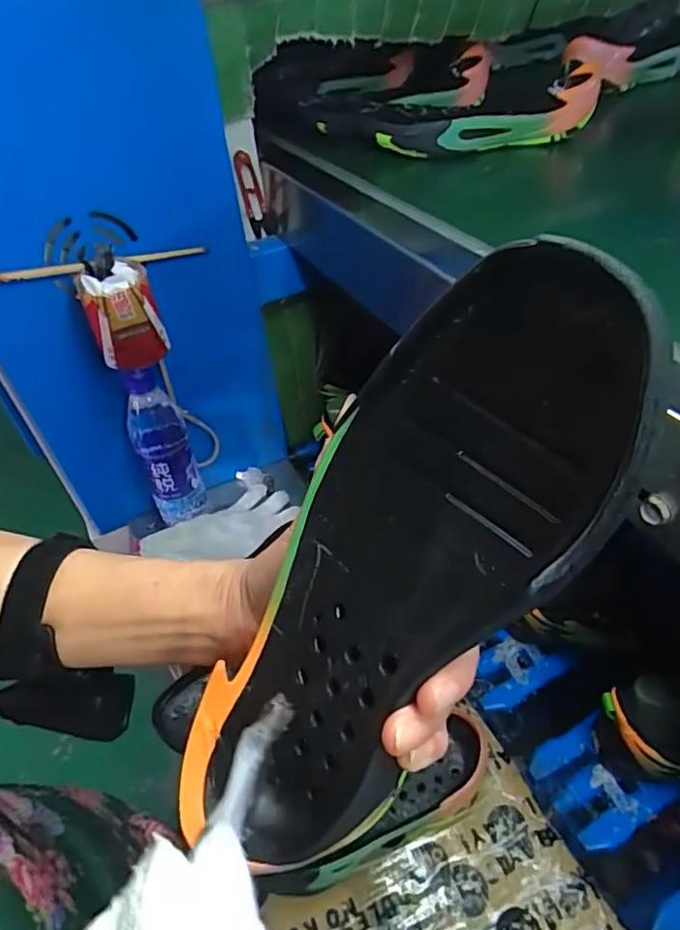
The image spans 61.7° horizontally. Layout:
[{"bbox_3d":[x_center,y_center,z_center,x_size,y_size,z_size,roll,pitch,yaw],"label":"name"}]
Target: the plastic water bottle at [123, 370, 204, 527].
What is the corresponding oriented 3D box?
[{"bbox_3d":[-0.211,-0.021,0.676,0.063,0.197,0.058,-21,46,-15],"label":"plastic water bottle"}]

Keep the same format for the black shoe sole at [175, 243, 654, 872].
[{"bbox_3d":[0.010,0.040,0.206,0.050,0.241,0.097,9,31,-40],"label":"black shoe sole"}]

